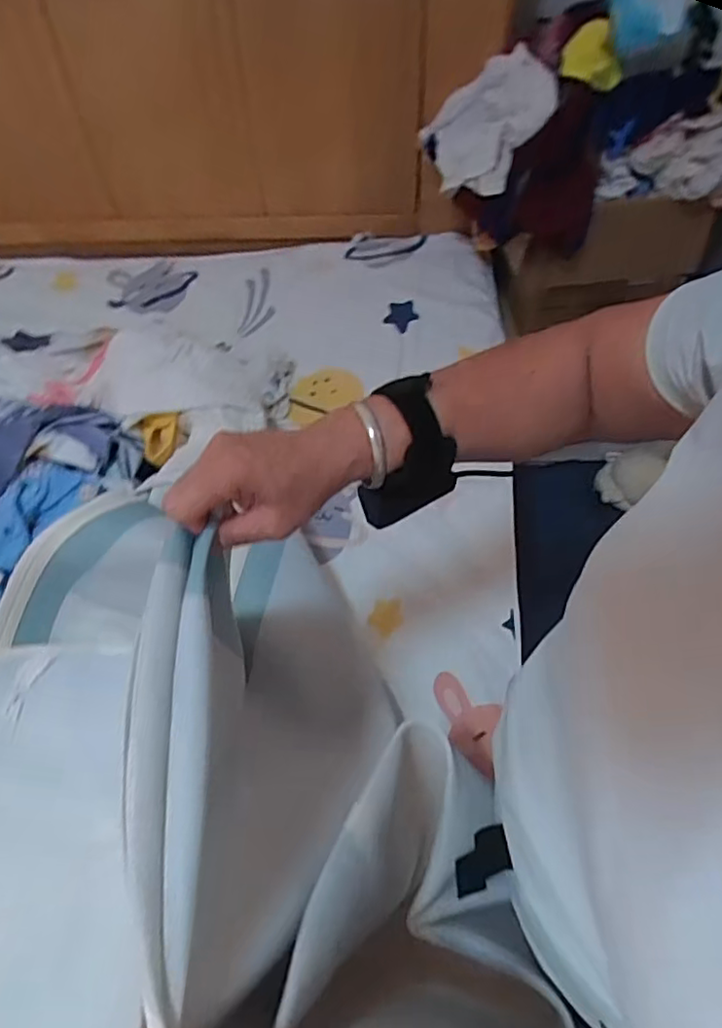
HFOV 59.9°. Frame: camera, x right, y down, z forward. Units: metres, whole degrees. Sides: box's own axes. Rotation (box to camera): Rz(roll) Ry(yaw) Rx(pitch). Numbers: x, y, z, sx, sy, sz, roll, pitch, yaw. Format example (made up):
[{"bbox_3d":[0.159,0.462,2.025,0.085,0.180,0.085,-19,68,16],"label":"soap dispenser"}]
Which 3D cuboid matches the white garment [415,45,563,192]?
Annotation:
[{"bbox_3d":[0.174,-0.566,0.897,0.146,0.170,0.104,34,67,19],"label":"white garment"}]

